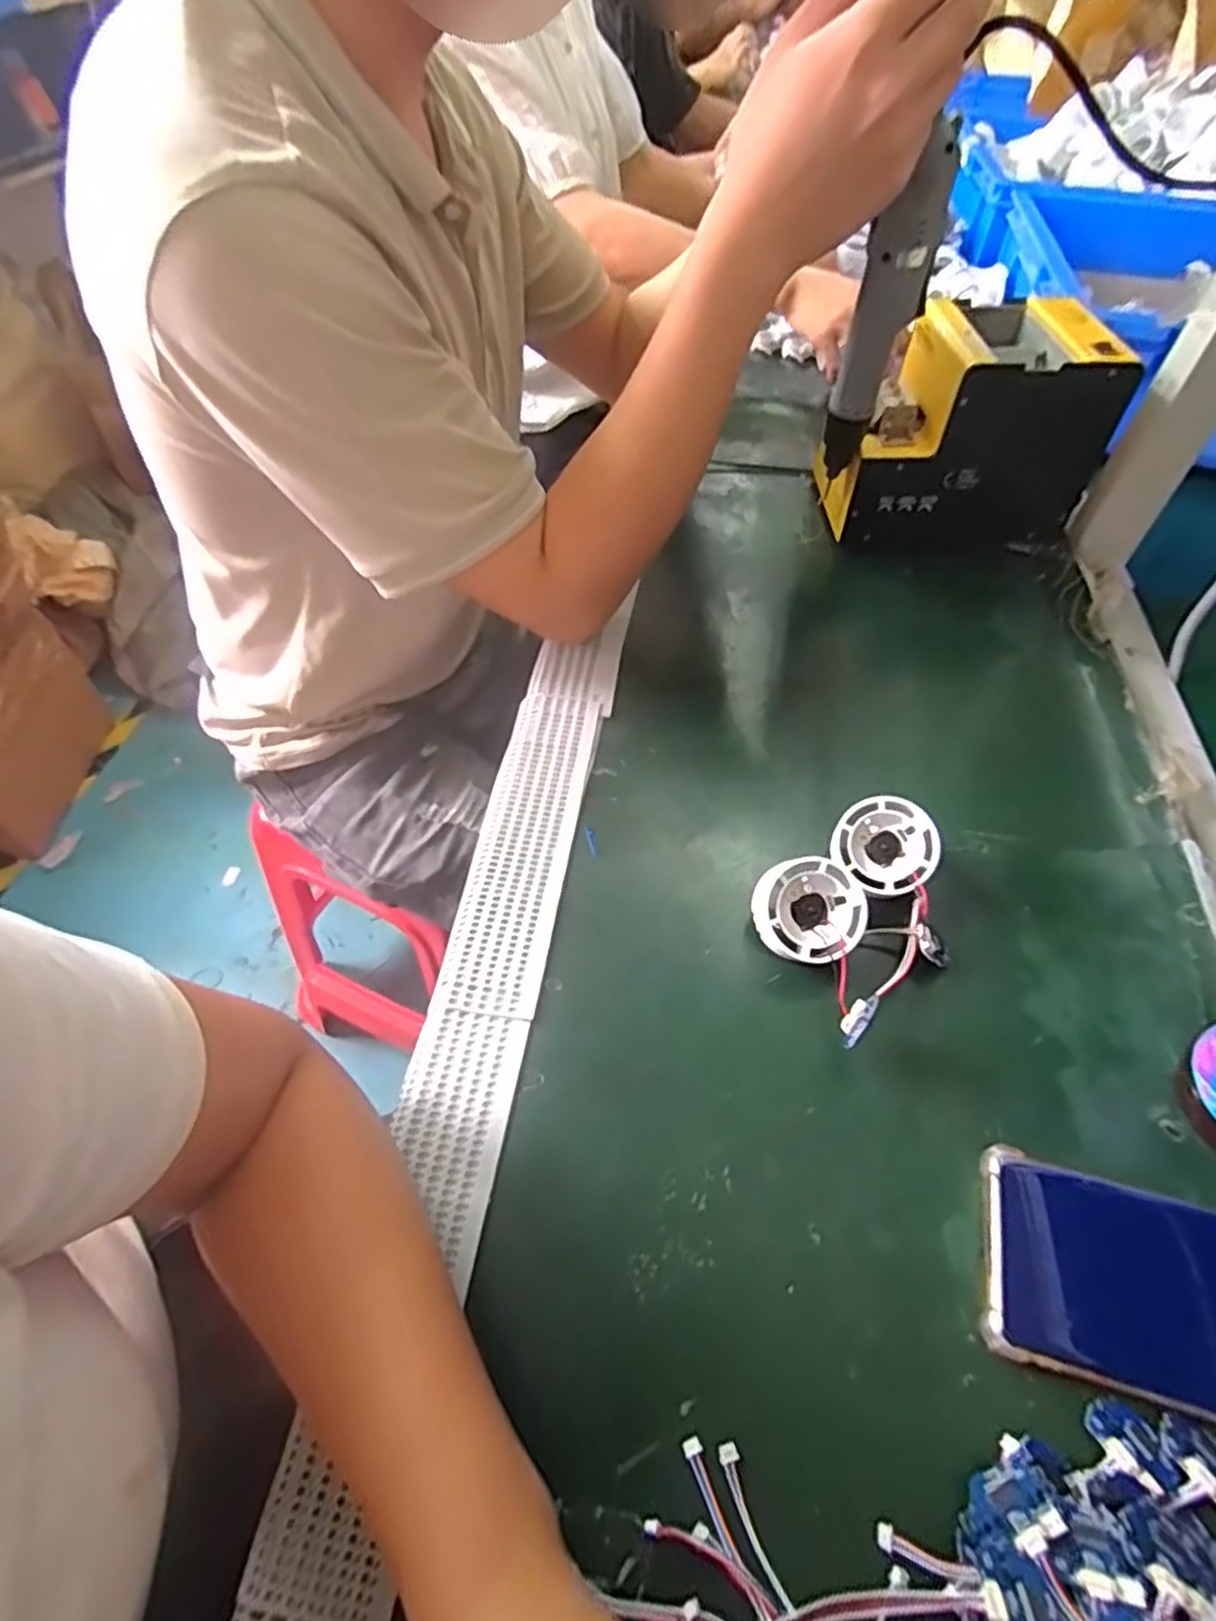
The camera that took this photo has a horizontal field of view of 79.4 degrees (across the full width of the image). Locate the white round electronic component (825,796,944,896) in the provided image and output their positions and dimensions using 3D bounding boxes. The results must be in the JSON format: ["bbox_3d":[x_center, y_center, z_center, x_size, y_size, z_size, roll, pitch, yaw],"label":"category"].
[{"bbox_3d":[0.153,0.019,0.405,0.053,0.012,0.052,-2,81,11],"label":"white round electronic component"}]

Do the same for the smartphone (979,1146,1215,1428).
[{"bbox_3d":[0.239,0.198,0.292,0.166,0.012,0.077,12,57,13],"label":"smartphone"}]

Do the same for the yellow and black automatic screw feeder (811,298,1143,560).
[{"bbox_3d":[0.271,-0.302,0.583,0.191,0.140,0.130,-5,53,-5],"label":"yellow and black automatic screw feeder"}]

